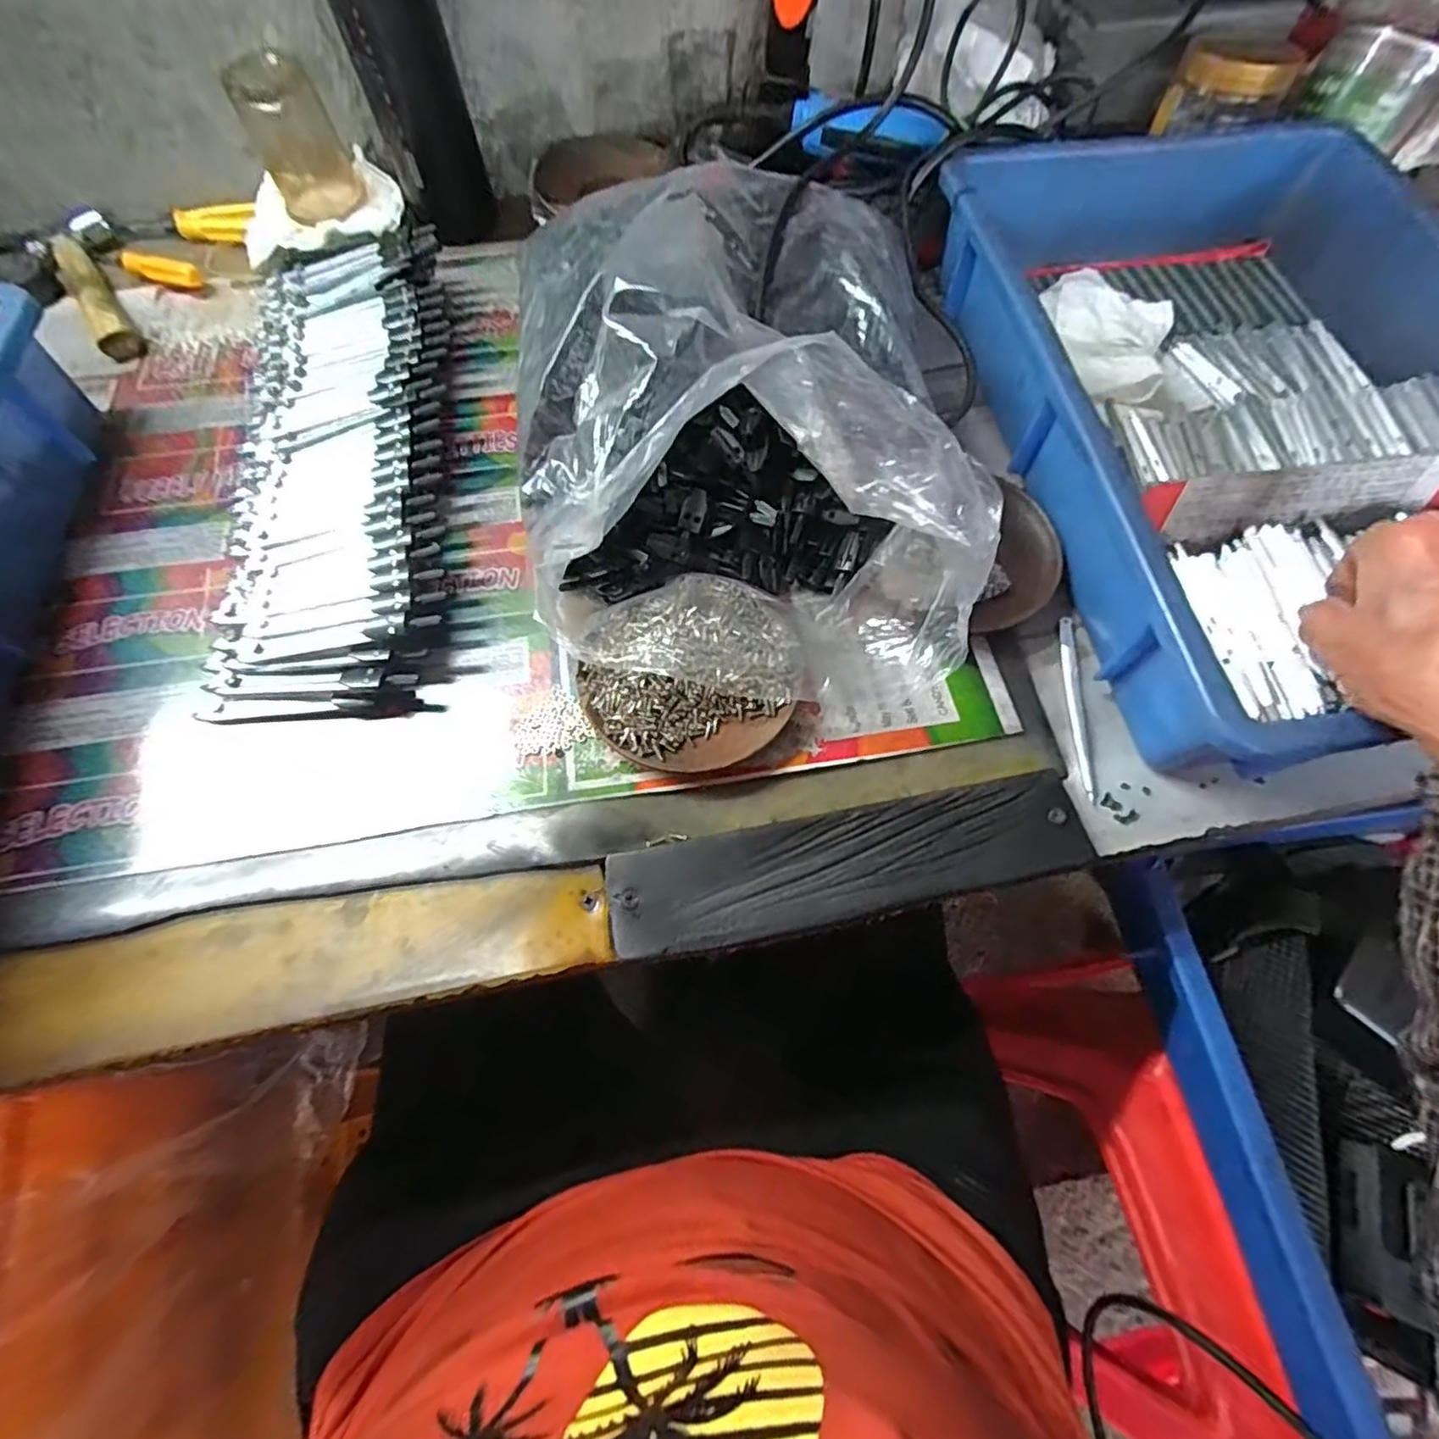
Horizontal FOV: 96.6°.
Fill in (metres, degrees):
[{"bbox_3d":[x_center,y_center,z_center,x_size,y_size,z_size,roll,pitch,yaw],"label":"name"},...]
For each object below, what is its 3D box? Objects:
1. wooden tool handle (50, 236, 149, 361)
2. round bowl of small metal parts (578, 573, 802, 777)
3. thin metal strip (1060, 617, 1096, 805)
[{"bbox_3d":[-0.460,-0.310,0.471,0.024,0.020,0.133,-36,73,-14],"label":"wooden tool handle"},{"bbox_3d":[-0.011,-0.025,0.332,0.111,0.030,0.101,0,68,-1],"label":"round bowl of small metal parts"},{"bbox_3d":[0.191,-0.009,0.345,0.008,0.006,0.107,7,68,2],"label":"thin metal strip"}]

